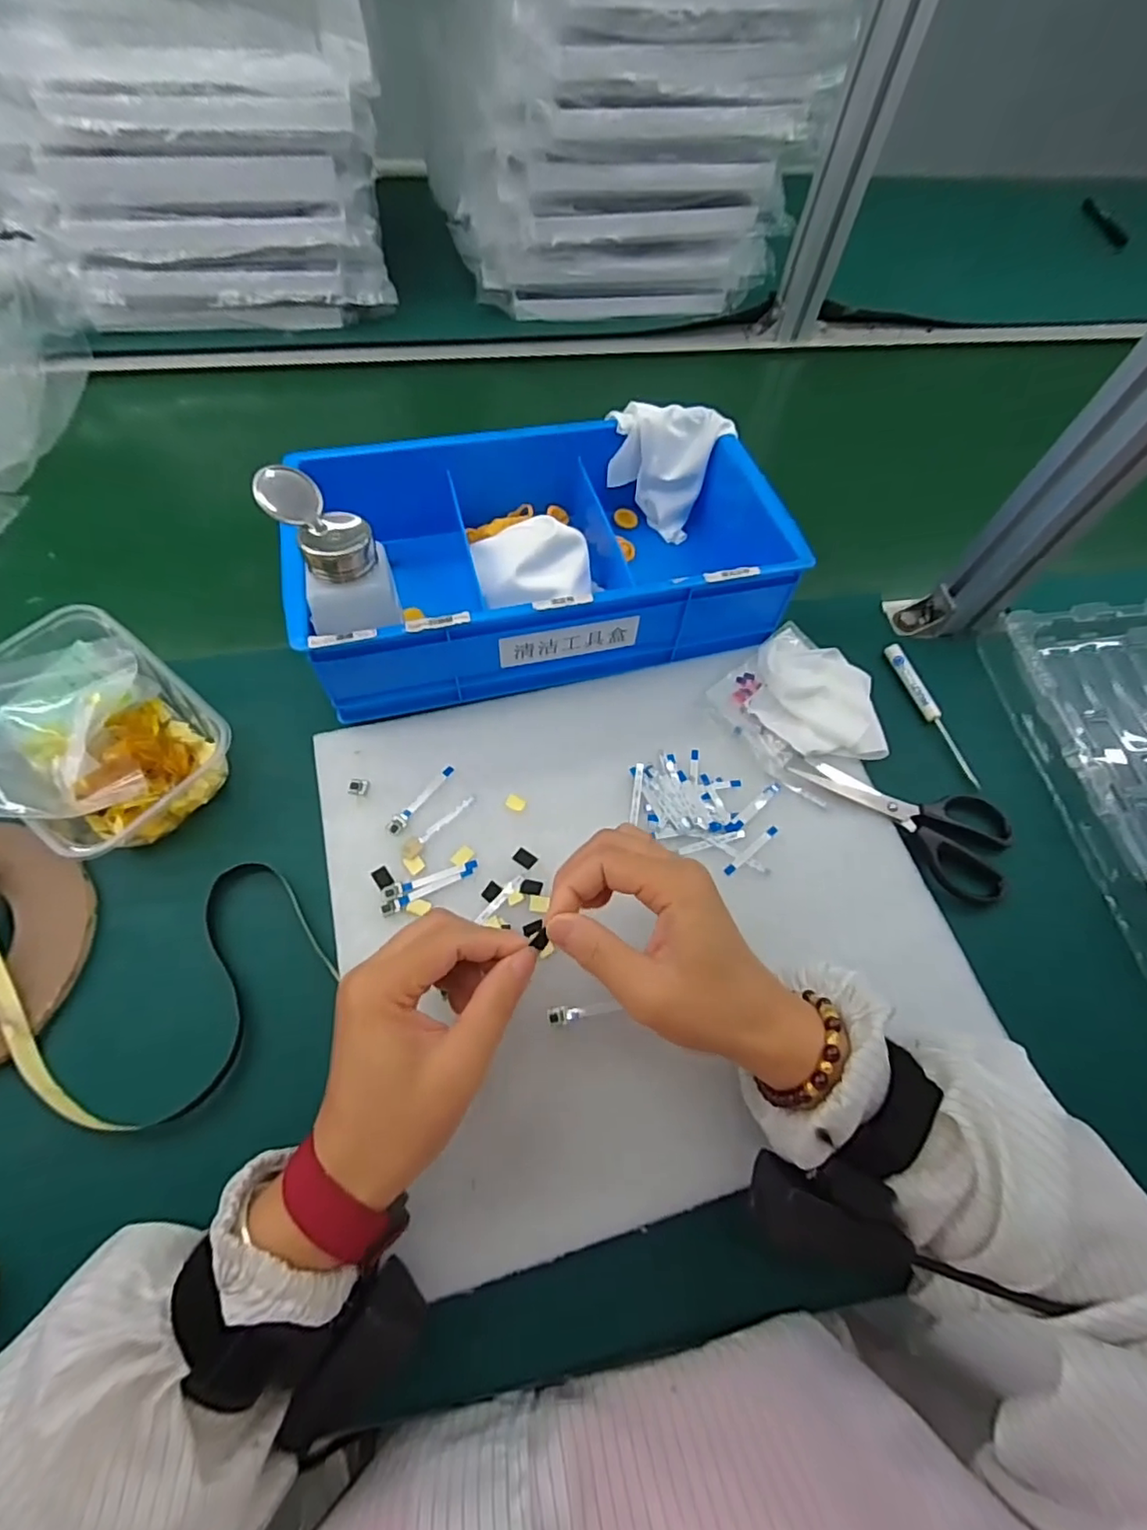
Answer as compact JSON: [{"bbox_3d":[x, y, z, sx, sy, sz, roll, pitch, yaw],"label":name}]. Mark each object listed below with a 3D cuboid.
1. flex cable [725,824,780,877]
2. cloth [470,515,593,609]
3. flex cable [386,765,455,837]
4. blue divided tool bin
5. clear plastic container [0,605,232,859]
[{"bbox_3d":[0.120,0.057,0.397,0.049,0.004,0.006,-35,71,-19],"label":"flex cable"},{"bbox_3d":[-0.031,-0.155,0.449,0.087,0.045,0.055,-2,64,-5],"label":"cloth"},{"bbox_3d":[-0.104,0.022,0.400,0.011,0.004,0.060,33,66,12],"label":"flex cable"},{"bbox_3d":[-0.025,-0.172,0.453,0.348,0.088,0.206,-12,65,-10],"label":"blue divided tool bin"},{"bbox_3d":[-0.314,-0.020,0.385,0.132,0.051,0.161,-39,72,-20],"label":"clear plastic container"}]

